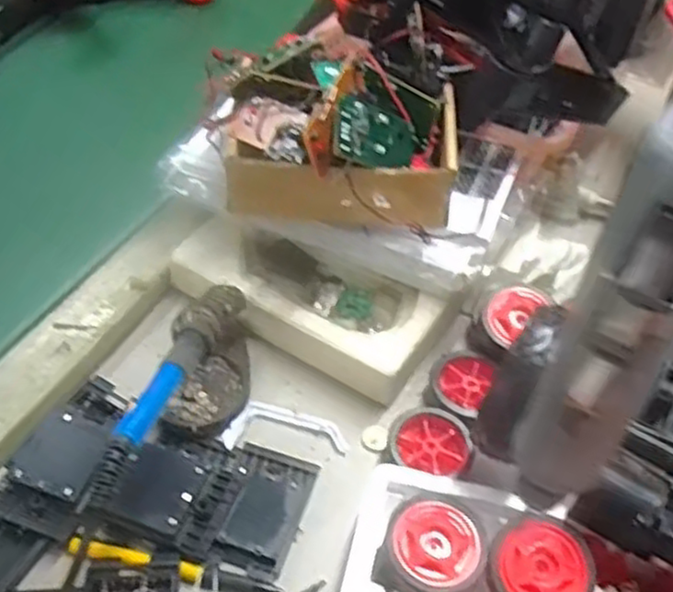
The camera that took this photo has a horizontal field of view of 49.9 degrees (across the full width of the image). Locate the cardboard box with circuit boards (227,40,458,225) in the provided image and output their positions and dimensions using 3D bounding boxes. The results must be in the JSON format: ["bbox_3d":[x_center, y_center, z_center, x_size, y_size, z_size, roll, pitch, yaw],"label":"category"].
[{"bbox_3d":[0.003,-0.115,0.522,0.159,0.095,0.119,8,49,2],"label":"cardboard box with circuit boards"}]

